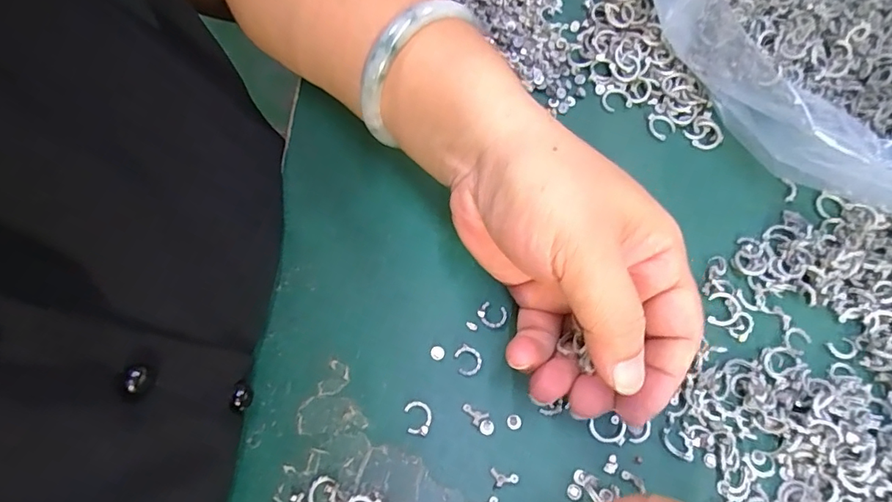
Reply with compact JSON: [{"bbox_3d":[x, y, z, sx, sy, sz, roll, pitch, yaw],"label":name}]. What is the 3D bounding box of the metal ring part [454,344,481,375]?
[{"bbox_3d":[0.010,0.049,0.227,0.012,0.004,0.013,0,69,-1],"label":"metal ring part"}]

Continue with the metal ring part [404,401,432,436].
[{"bbox_3d":[-0.012,0.071,0.218,0.011,0.004,0.014,-10,69,-5],"label":"metal ring part"}]

